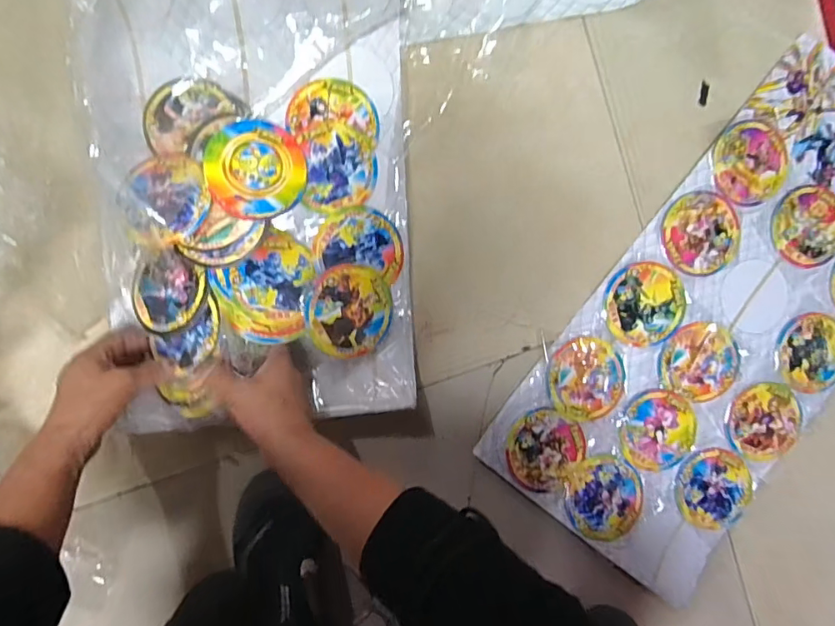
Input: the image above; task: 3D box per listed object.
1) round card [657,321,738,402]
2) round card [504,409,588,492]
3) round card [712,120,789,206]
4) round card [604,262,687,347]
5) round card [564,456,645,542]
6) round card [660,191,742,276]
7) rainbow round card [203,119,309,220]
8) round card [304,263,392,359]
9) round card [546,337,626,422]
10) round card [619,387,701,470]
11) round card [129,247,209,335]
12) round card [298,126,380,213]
[{"bbox_3d":[0.334,0.058,0.600,0.093,0.006,0.092,0,99,-2],"label":"round card"},{"bbox_3d":[0.145,0.156,0.583,0.088,0.005,0.092,0,91,-10],"label":"round card"},{"bbox_3d":[0.390,-0.176,0.591,0.093,0.004,0.092,-1,98,-8],"label":"round card"},{"bbox_3d":[0.265,-0.010,0.587,0.092,0.006,0.093,0,94,-5],"label":"round card"},{"bbox_3d":[0.218,0.216,0.591,0.097,0.004,0.093,0,88,-10],"label":"round card"},{"bbox_3d":[0.331,-0.092,0.589,0.098,0.006,0.093,-1,96,-9],"label":"round card"},{"bbox_3d":[-0.161,-0.144,0.511,0.096,0.010,0.098,0,84,-16],"label":"rainbow round card"},{"bbox_3d":[-0.072,-0.002,0.531,0.093,0.008,0.095,-5,101,-29],"label":"round card"},{"bbox_3d":[0.196,0.077,0.587,0.092,0.005,0.094,0,94,-5],"label":"round card"},{"bbox_3d":[0.289,0.140,0.603,0.094,0.004,0.094,5,93,-5],"label":"round card"},{"bbox_3d":[-0.250,-0.023,0.503,0.091,0.010,0.082,2,85,20],"label":"round card"},{"bbox_3d":[-0.082,-0.152,0.534,0.075,0.006,0.085,-4,94,-5],"label":"round card"}]

